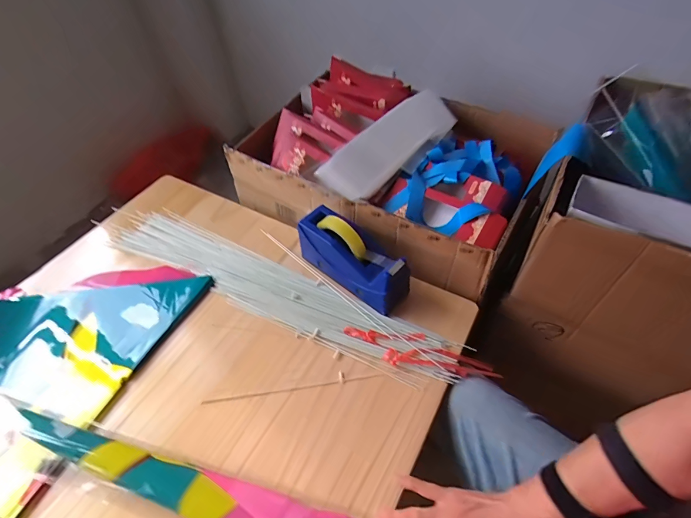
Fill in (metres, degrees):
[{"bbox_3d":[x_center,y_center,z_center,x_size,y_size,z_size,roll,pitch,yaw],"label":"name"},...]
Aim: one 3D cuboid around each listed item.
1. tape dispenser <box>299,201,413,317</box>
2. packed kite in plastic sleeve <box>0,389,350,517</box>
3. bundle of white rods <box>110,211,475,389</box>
[{"bbox_3d":[0.013,-0.006,0.624,0.207,0.107,0.069,32,60,27],"label":"tape dispenser"},{"bbox_3d":[-0.266,0.275,0.468,0.572,0.028,0.068,11,53,13],"label":"packed kite in plastic sleeve"},{"bbox_3d":[-0.145,0.047,0.660,0.686,0.011,0.104,22,56,20],"label":"bundle of white rods"}]

